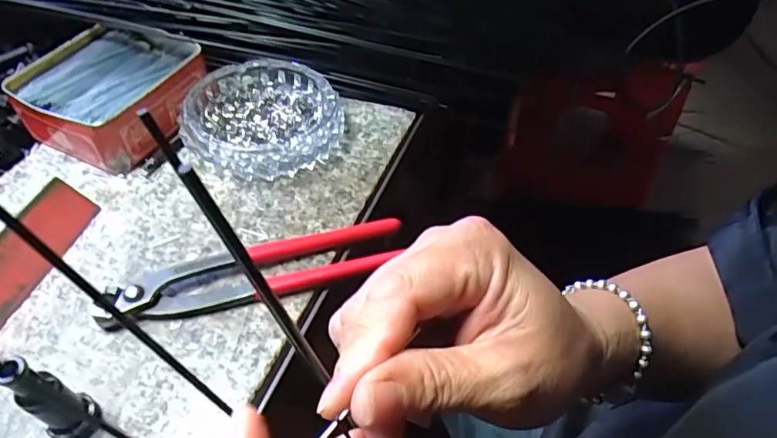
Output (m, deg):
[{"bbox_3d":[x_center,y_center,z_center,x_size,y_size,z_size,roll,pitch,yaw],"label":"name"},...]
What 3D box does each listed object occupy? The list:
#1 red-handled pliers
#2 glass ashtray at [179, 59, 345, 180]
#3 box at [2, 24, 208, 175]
[{"bbox_3d":[-0.081,0.034,0.343,0.188,0.015,0.051,-15,53,-17],"label":"red-handled pliers"},{"bbox_3d":[-0.097,-0.079,0.419,0.115,0.030,0.114,2,50,-3],"label":"glass ashtray"},{"bbox_3d":[-0.215,-0.102,0.419,0.108,0.042,0.128,25,52,15],"label":"box"}]

